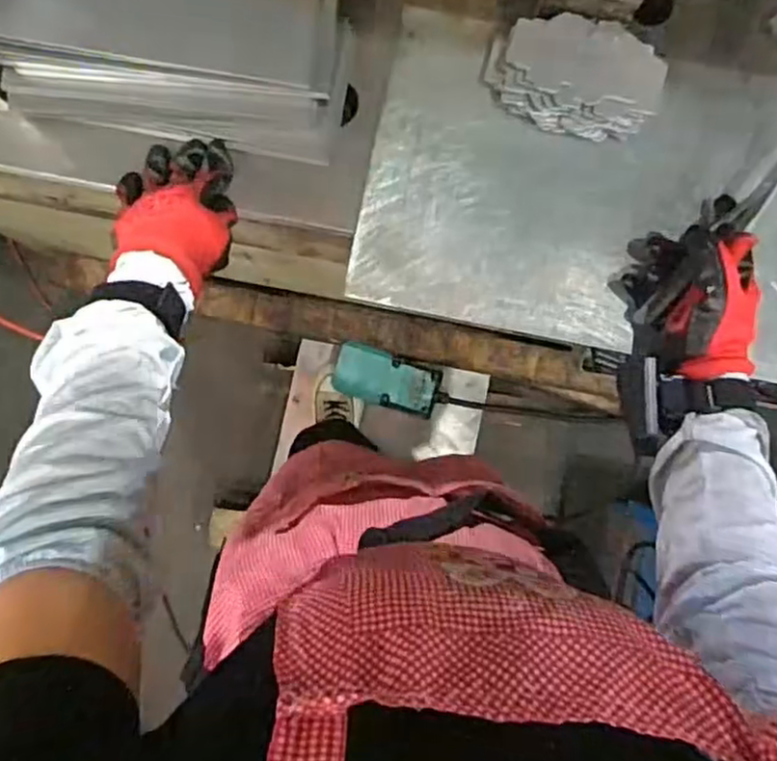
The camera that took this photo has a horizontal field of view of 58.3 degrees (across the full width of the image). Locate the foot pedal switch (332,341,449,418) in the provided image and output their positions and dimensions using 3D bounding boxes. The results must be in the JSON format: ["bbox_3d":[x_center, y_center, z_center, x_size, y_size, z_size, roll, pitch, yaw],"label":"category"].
[{"bbox_3d":[0.011,0.005,1.331,0.234,0.048,0.103,19,87,-14],"label":"foot pedal switch"}]

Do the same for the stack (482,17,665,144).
[{"bbox_3d":[0.152,-0.249,0.571,0.136,0.055,0.076,11,87,1],"label":"stack"}]

